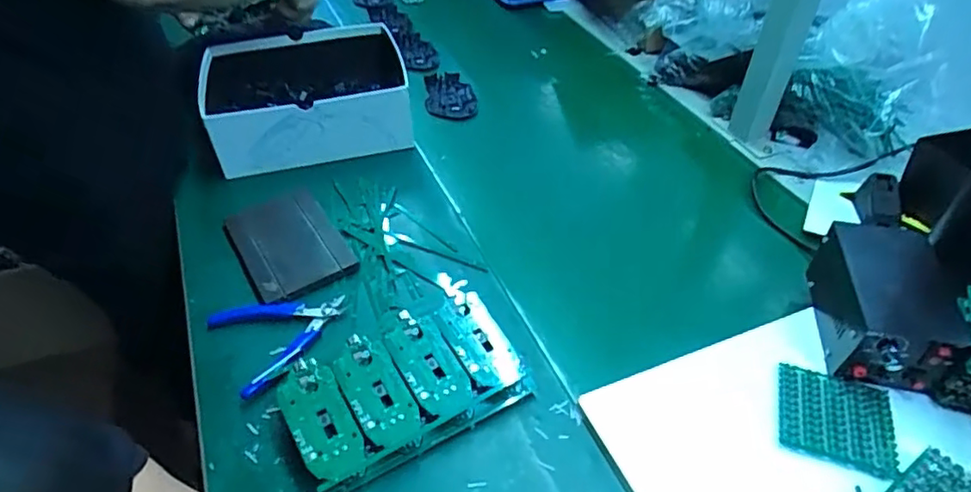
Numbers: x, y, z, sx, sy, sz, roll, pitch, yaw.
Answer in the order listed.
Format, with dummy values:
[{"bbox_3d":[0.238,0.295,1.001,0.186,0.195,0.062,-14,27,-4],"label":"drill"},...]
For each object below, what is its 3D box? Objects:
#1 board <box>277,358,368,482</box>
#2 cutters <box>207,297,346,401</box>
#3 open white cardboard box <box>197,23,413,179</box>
[{"bbox_3d":[-0.128,0.133,0.470,0.043,0.012,0.099,-25,57,-21],"label":"board"},{"bbox_3d":[-0.176,0.076,0.542,0.111,0.022,0.087,-23,49,-23],"label":"cutters"},{"bbox_3d":[-0.213,-0.183,0.744,0.226,0.088,0.174,-12,46,-14],"label":"open white cardboard box"}]

